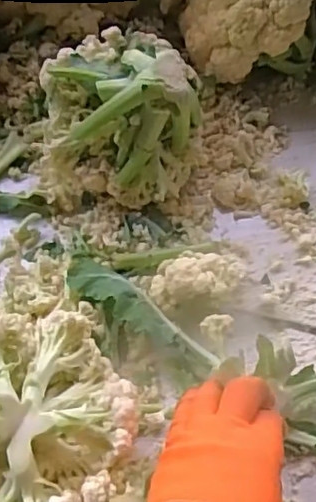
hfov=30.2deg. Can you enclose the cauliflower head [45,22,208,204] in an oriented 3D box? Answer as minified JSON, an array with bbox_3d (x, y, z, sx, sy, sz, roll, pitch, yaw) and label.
[{"bbox_3d":[-0.035,-0.136,0.559,0.149,0.133,0.146,-1,57,-2],"label":"cauliflower head"}]

